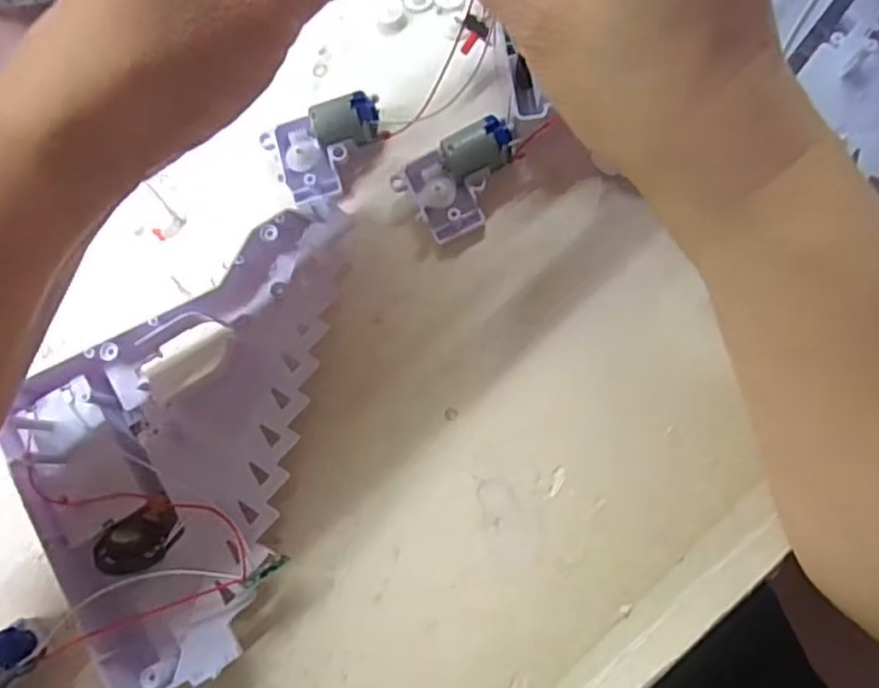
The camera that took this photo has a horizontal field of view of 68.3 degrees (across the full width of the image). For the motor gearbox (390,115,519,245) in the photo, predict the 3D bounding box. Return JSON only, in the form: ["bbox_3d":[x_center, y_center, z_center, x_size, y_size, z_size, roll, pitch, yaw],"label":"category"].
[{"bbox_3d":[0.010,-0.065,0.263,0.049,0.019,0.034,-24,79,2],"label":"motor gearbox"}]

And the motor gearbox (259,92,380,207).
[{"bbox_3d":[-0.047,-0.080,0.270,0.050,0.017,0.037,-15,79,3],"label":"motor gearbox"}]

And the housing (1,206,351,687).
[{"bbox_3d":[-0.107,0.029,0.254,0.104,0.028,0.185,15,82,8],"label":"housing"}]

